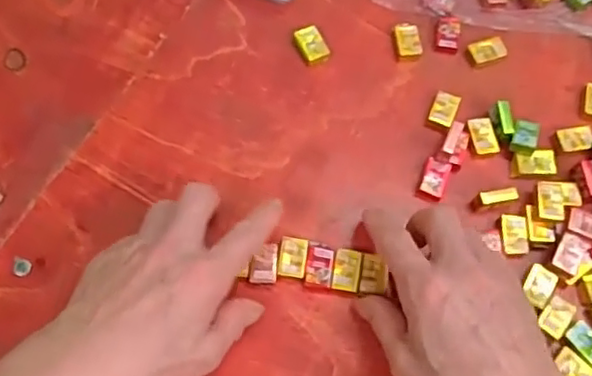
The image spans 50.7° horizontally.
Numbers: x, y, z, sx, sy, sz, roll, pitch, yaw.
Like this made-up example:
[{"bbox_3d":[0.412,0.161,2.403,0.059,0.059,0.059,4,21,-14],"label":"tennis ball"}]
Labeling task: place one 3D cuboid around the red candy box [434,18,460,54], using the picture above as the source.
[{"bbox_3d":[0.110,-0.112,0.453,0.016,0.005,0.029,8,70,0],"label":"red candy box"}]

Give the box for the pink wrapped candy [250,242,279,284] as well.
[{"bbox_3d":[-0.019,0.047,0.386,0.017,0.005,0.025,6,70,0],"label":"pink wrapped candy"}]

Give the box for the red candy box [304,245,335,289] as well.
[{"bbox_3d":[0.015,0.049,0.389,0.017,0.005,0.026,8,70,1],"label":"red candy box"}]

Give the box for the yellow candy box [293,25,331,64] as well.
[{"bbox_3d":[0.011,-0.101,0.444,0.020,0.010,0.025,-24,73,-11],"label":"yellow candy box"}]

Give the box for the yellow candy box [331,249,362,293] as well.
[{"bbox_3d":[0.031,0.051,0.387,0.017,0.008,0.026,9,70,1],"label":"yellow candy box"}]

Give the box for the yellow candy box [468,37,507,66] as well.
[{"bbox_3d":[0.138,-0.099,0.450,0.027,0.007,0.017,-18,72,-9],"label":"yellow candy box"}]

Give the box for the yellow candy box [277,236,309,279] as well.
[{"bbox_3d":[-0.002,0.044,0.388,0.017,0.006,0.025,10,70,1],"label":"yellow candy box"}]

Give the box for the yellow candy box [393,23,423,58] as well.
[{"bbox_3d":[0.080,-0.107,0.449,0.018,0.007,0.026,-8,70,-5],"label":"yellow candy box"}]

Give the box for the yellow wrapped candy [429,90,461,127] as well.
[{"bbox_3d":[0.102,-0.054,0.430,0.017,0.008,0.024,22,70,6],"label":"yellow wrapped candy"}]

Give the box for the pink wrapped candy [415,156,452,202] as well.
[{"bbox_3d":[0.092,-0.006,0.410,0.017,0.013,0.025,22,70,6],"label":"pink wrapped candy"}]

